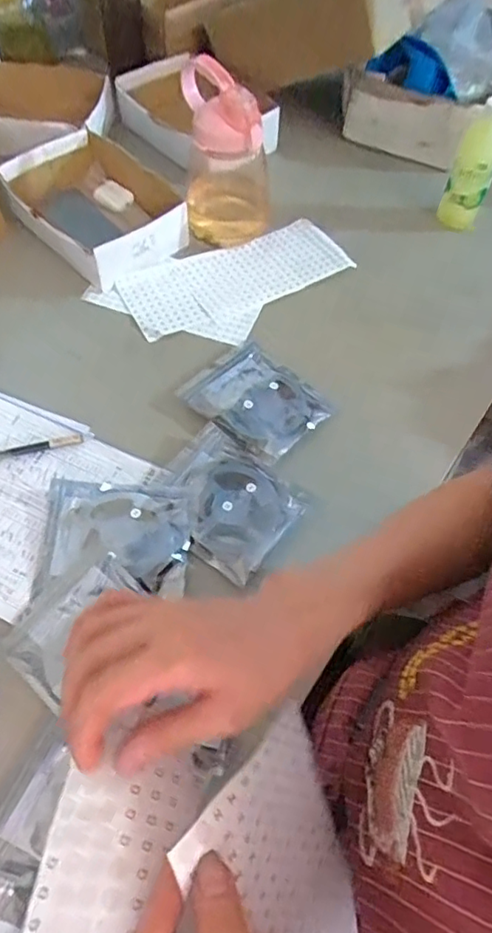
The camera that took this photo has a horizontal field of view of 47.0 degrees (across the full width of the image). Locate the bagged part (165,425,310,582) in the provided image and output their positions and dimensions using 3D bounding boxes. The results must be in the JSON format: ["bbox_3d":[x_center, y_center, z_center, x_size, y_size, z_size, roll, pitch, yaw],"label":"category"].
[{"bbox_3d":[-0.022,0.032,0.594,0.147,0.015,0.121,34,63,19],"label":"bagged part"}]

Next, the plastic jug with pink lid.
[{"bbox_3d":[-0.024,-0.426,0.765,0.110,0.192,0.111,-1,57,-2],"label":"plastic jug with pink lid"}]

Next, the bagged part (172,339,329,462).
[{"bbox_3d":[0.011,-0.079,0.666,0.150,0.015,0.118,39,64,21],"label":"bagged part"}]

